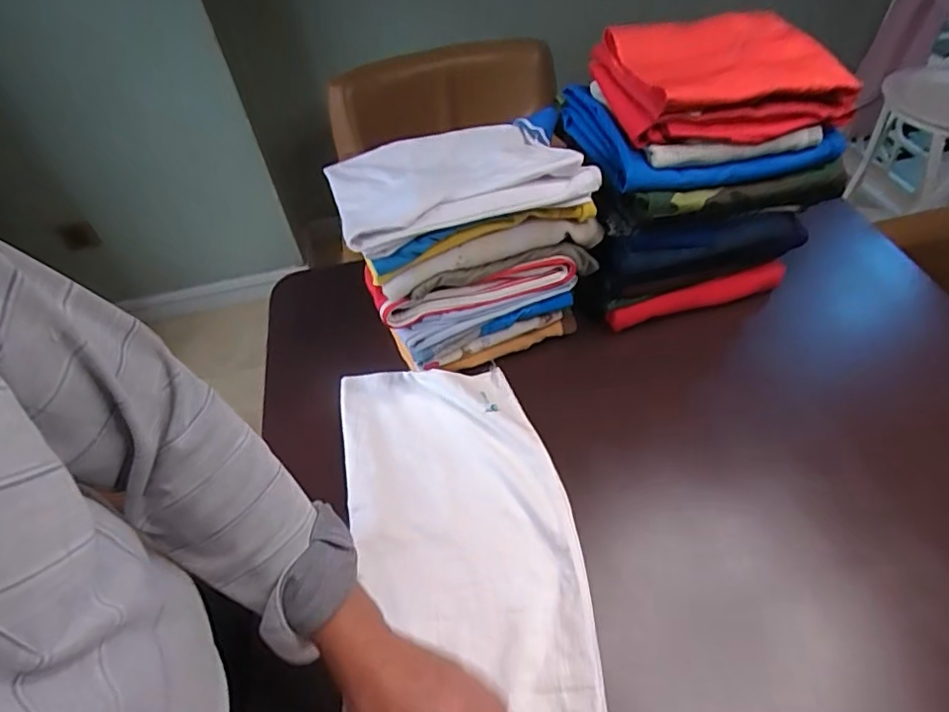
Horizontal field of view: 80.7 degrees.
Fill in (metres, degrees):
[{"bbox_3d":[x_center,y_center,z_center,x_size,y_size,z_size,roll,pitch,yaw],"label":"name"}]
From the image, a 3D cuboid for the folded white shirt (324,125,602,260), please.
[{"bbox_3d":[-0.026,-0.222,0.682,0.297,0.038,0.229,-19,44,-7],"label":"folded white shirt"}]

